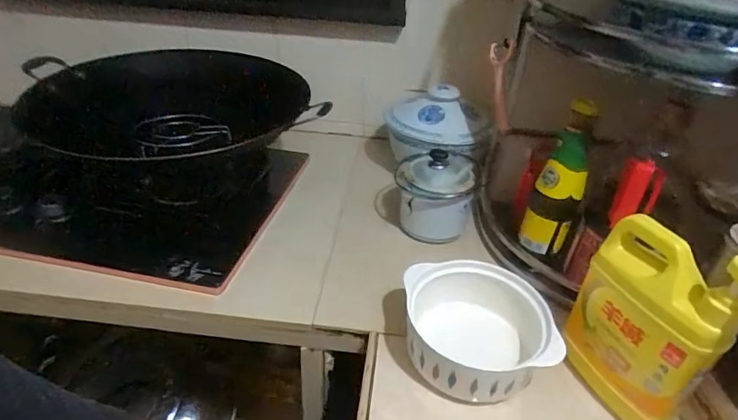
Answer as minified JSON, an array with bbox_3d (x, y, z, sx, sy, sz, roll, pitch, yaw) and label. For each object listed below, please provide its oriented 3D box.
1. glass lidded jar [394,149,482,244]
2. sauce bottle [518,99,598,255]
[{"bbox_3d":[0.122,-0.033,0.822,0.129,0.141,0.144,8,34,9],"label":"glass lidded jar"},{"bbox_3d":[0.278,-0.046,0.674,0.065,0.221,0.061,18,36,22],"label":"sauce bottle"}]

